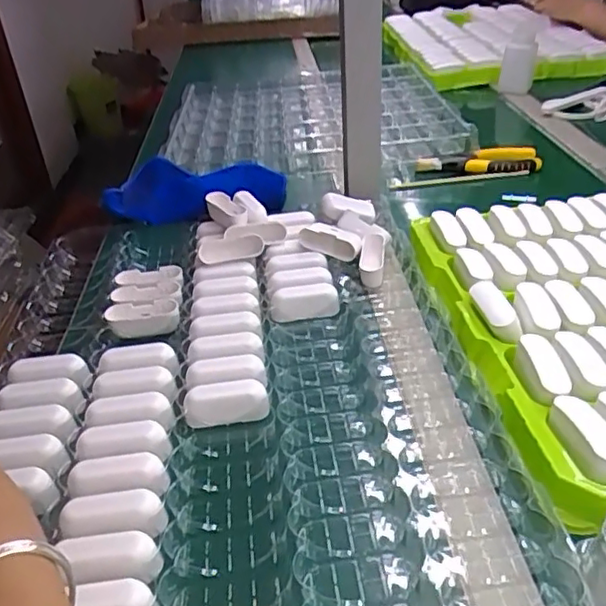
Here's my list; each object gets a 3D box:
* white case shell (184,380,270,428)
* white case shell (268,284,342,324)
[{"bbox_3d":[-0.059,0.080,0.473,0.063,0.025,0.023,-7,34,-4],"label":"white case shell"},{"bbox_3d":[0.001,0.001,0.574,0.064,0.026,0.024,-10,34,-9],"label":"white case shell"}]

